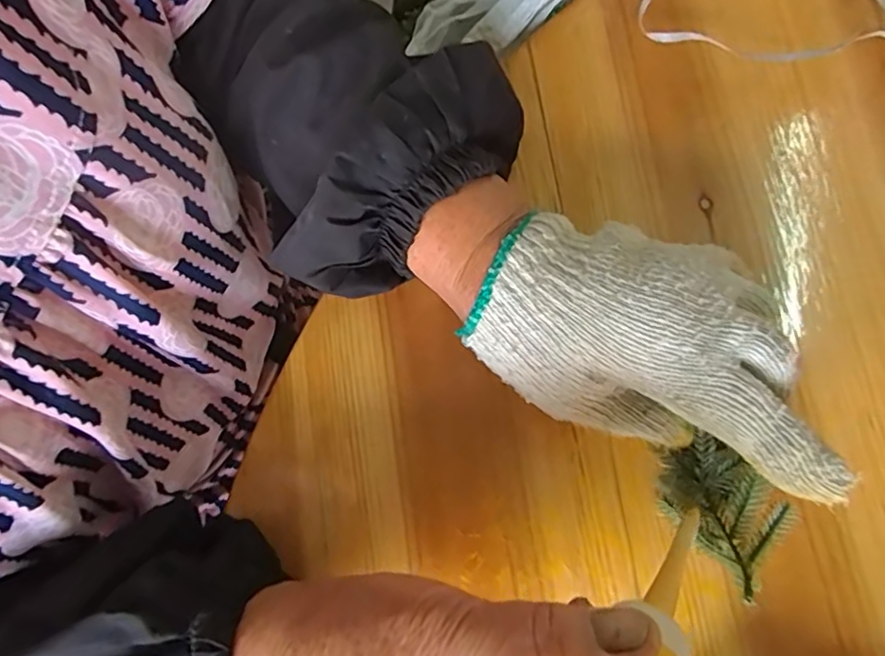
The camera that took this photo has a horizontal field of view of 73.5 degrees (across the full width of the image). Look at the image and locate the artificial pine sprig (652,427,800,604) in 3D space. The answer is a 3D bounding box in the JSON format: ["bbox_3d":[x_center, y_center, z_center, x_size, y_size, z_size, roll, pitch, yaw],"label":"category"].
[{"bbox_3d":[0.126,0.081,0.271,0.040,0.028,0.059,-39,79,-6],"label":"artificial pine sprig"}]

